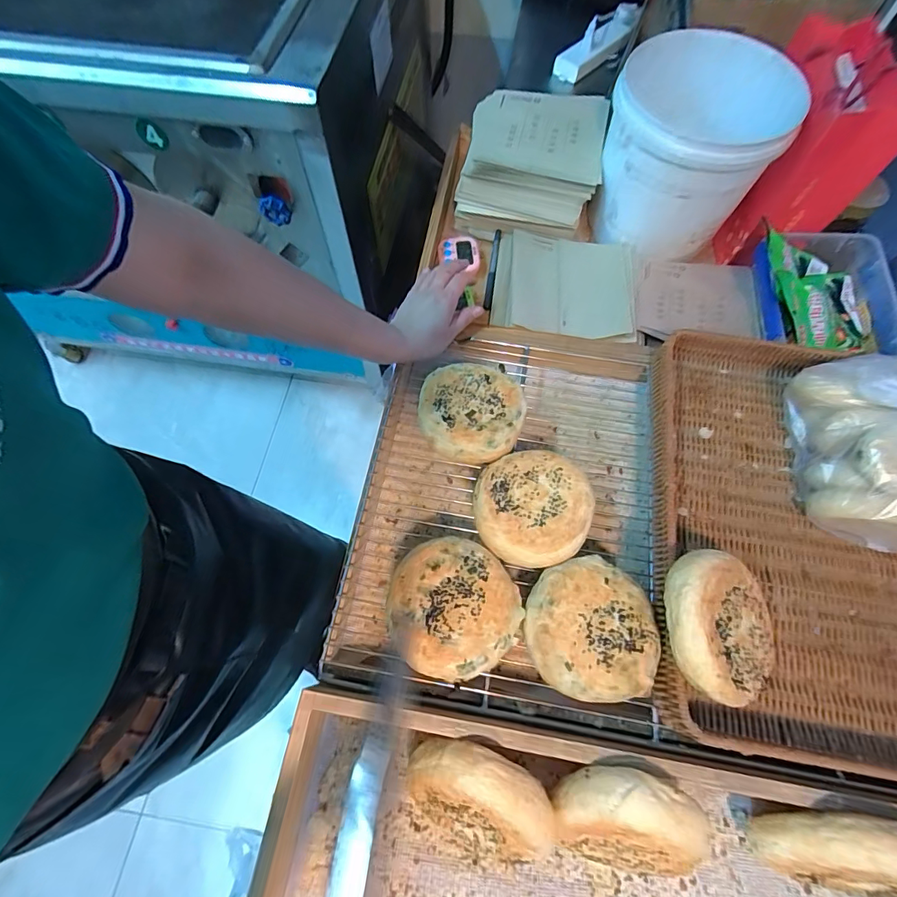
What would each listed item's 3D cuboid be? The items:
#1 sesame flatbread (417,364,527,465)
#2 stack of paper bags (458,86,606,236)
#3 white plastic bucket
[{"bbox_3d":[0.023,-0.040,0.471,0.110,0.021,0.103,15,67,6],"label":"sesame flatbread"},{"bbox_3d":[0.119,-0.424,0.655,0.188,0.085,0.209,10,67,4],"label":"stack of paper bags"},{"bbox_3d":[0.312,-0.395,0.594,0.199,0.164,0.201,0,66,0],"label":"white plastic bucket"}]

